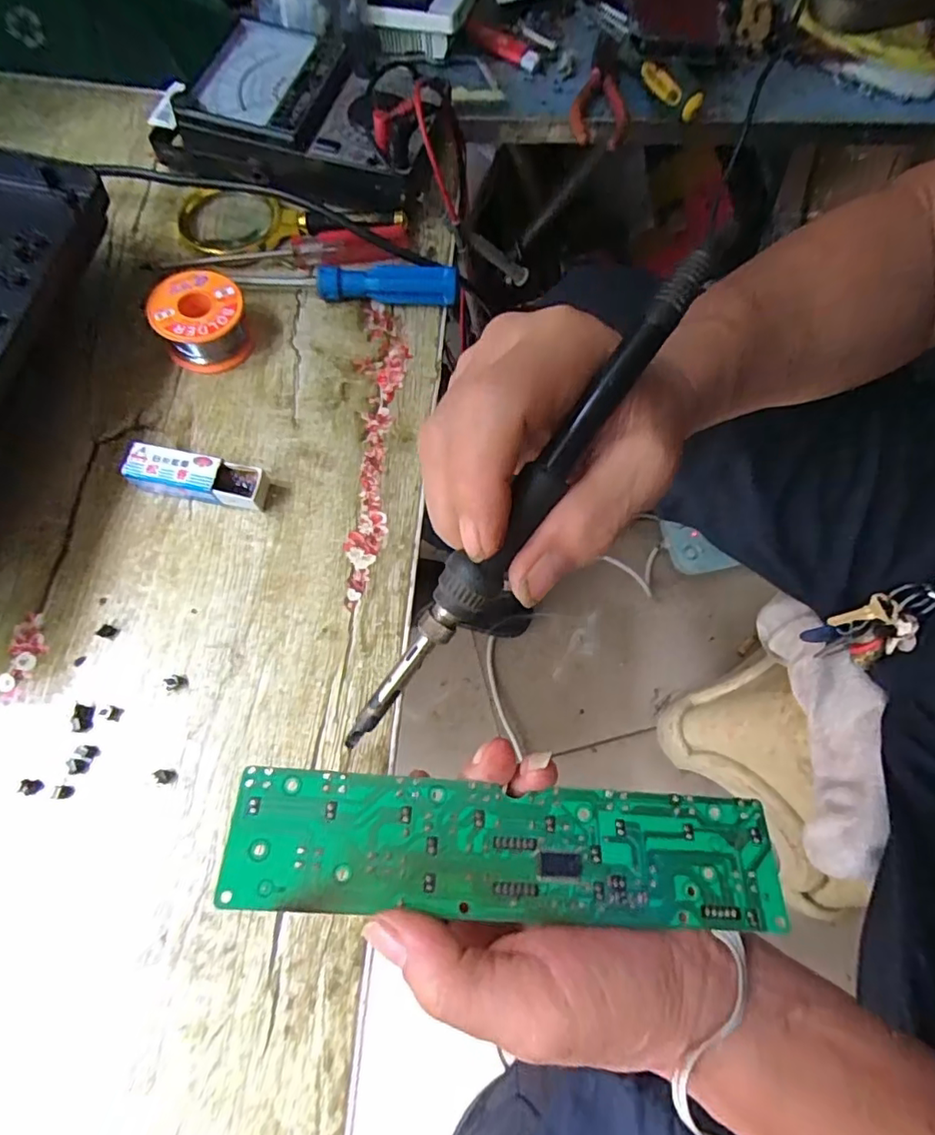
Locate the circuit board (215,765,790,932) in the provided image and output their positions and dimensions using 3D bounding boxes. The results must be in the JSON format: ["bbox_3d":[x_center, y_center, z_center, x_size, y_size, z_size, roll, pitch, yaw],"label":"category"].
[{"bbox_3d":[0.017,0.105,0.214,0.204,0.010,0.044,6,69,-5],"label":"circuit board"}]

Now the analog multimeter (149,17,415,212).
[{"bbox_3d":[-0.117,-0.325,0.406,0.179,0.043,0.113,14,69,2],"label":"analog multimeter"}]

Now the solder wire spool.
[{"bbox_3d":[-0.161,-0.149,0.346,0.052,0.030,0.052,1,69,-3],"label":"solder wire spool"}]

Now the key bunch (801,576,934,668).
[{"bbox_3d":[0.319,0.032,0.417,0.047,0.148,0.028,46,47,13],"label":"key bunch"}]

